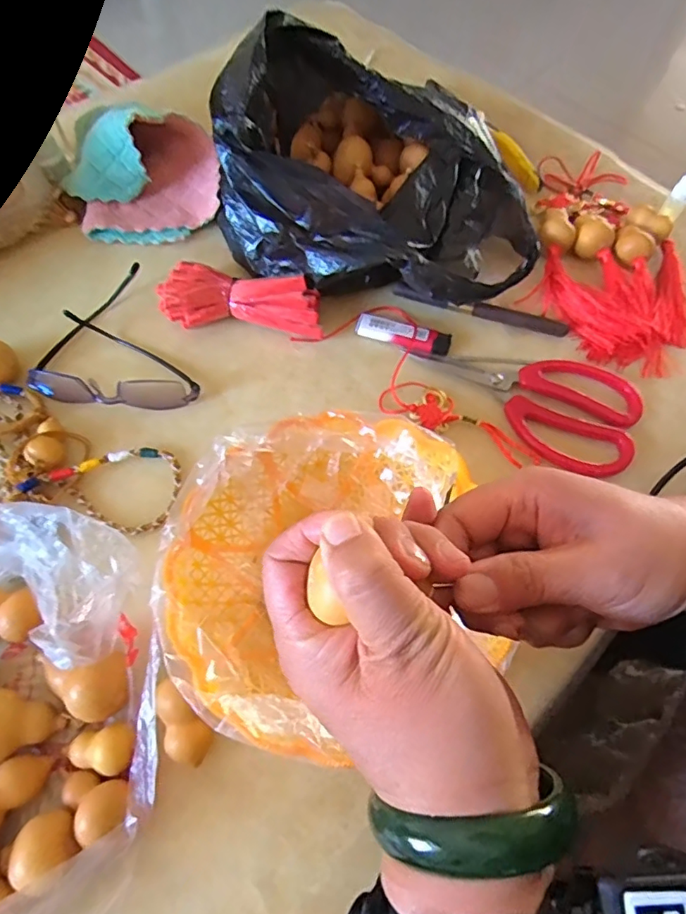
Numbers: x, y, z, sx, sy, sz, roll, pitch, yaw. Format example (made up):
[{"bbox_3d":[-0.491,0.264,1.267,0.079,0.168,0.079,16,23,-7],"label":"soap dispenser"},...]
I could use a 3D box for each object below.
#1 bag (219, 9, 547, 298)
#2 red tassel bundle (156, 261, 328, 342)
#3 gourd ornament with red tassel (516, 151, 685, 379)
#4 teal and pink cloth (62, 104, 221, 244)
[{"bbox_3d":[0.042,-0.237,0.447,0.262,0.136,0.207,19,65,8],"label":"bag"},{"bbox_3d":[-0.084,-0.132,0.448,0.133,0.040,0.050,5,64,1],"label":"red tassel bundle"},{"bbox_3d":[0.240,-0.195,0.492,0.145,0.031,0.258,-9,64,-6],"label":"gourd ornament with red tassel"},{"bbox_3d":[-0.179,-0.255,0.478,0.133,0.089,0.073,-15,65,-9],"label":"teal and pink cloth"}]

